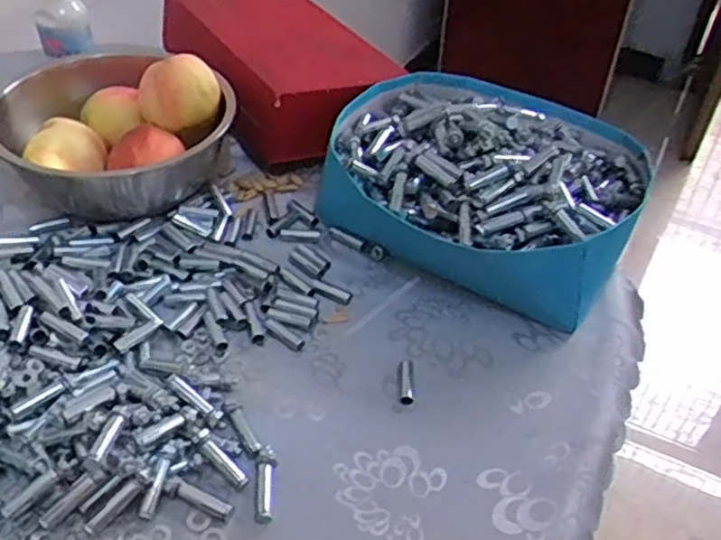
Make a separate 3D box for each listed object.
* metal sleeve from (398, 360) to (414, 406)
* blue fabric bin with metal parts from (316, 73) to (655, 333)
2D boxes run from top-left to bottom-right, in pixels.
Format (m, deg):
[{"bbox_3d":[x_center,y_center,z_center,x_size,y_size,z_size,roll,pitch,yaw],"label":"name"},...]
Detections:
[{"bbox_3d":[0.038,0.093,0.592,0.012,0.011,0.042,3,43,-1],"label":"metal sleeve"},{"bbox_3d":[0.119,-0.090,0.716,0.295,0.112,0.267,18,45,15],"label":"blue fabric bin with metal parts"}]

